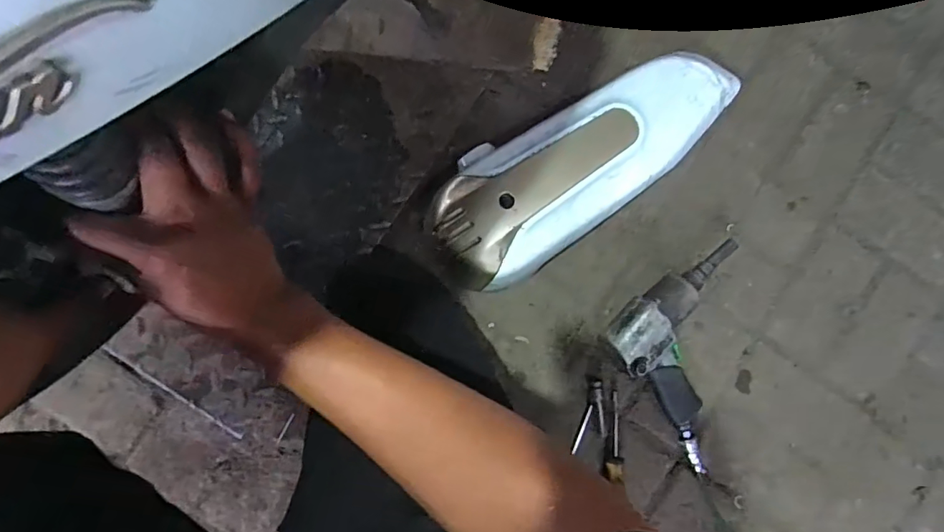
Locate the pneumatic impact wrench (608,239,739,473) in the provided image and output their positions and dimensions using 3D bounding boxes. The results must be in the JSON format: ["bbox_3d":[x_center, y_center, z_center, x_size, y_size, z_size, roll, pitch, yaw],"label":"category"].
[{"bbox_3d":[0.334,0.127,0.704,0.233,0.063,0.253,-33,89,-5],"label":"pneumatic impact wrench"}]

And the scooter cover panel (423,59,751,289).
[{"bbox_3d":[0.163,-0.157,0.713,0.493,0.085,0.181,-36,88,-4],"label":"scooter cover panel"}]

